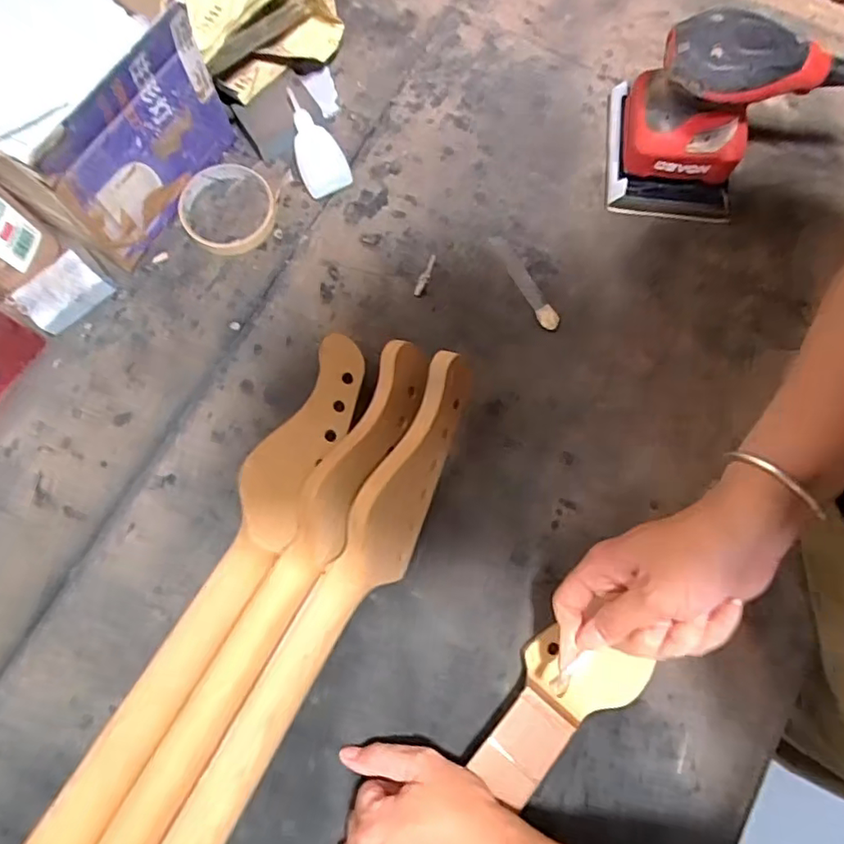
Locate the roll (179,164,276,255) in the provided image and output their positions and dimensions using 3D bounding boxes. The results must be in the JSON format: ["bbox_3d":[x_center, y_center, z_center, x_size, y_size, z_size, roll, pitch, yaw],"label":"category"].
[{"bbox_3d":[-0.175,-0.191,0.518,0.084,0.021,0.080,0,76,-1],"label":"roll"}]

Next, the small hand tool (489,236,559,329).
[{"bbox_3d":[0.092,-0.126,0.514,0.017,0.007,0.101,-29,78,-8],"label":"small hand tool"}]

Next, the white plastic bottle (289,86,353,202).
[{"bbox_3d":[-0.097,-0.254,0.523,0.043,0.016,0.089,-21,107,-7],"label":"white plastic bottle"}]

